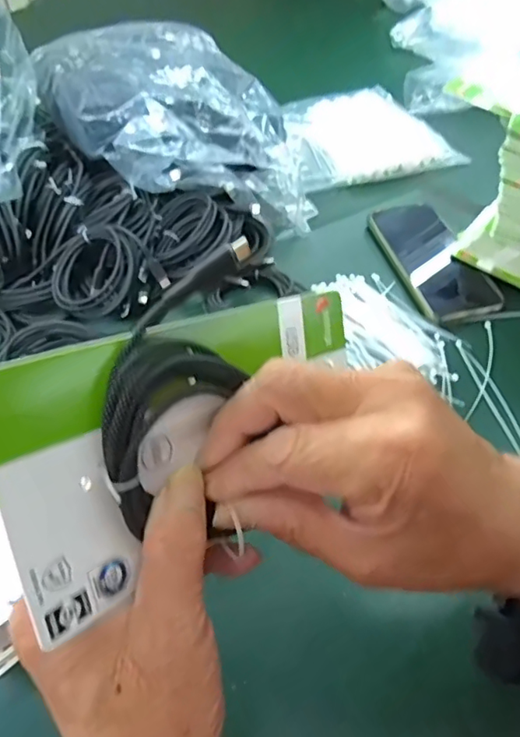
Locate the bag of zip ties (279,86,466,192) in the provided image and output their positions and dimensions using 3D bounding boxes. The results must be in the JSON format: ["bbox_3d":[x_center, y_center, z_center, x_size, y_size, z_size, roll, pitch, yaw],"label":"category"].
[{"bbox_3d":[0.125,-0.296,0.708,0.193,0.033,0.176,-13,53,-10],"label":"bag of zip ties"}]

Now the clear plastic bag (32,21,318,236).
[{"bbox_3d":[-0.077,-0.239,0.577,0.209,0.155,0.288,-27,56,-19],"label":"clear plastic bag"}]

